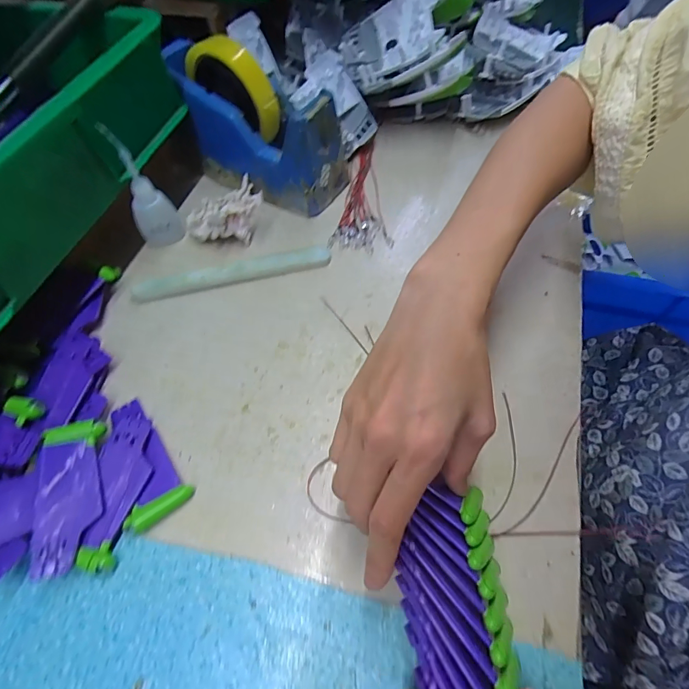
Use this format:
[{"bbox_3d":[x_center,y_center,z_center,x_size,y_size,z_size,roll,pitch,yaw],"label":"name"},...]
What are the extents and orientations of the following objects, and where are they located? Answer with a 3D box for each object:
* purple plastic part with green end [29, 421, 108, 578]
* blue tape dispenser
[{"bbox_3d":[-0.175,0.094,0.259,0.037,0.005,0.089,-7,65,-11],"label":"purple plastic part with green end"},{"bbox_3d":[-0.086,-0.216,0.400,0.169,0.109,0.072,27,63,15],"label":"blue tape dispenser"}]

